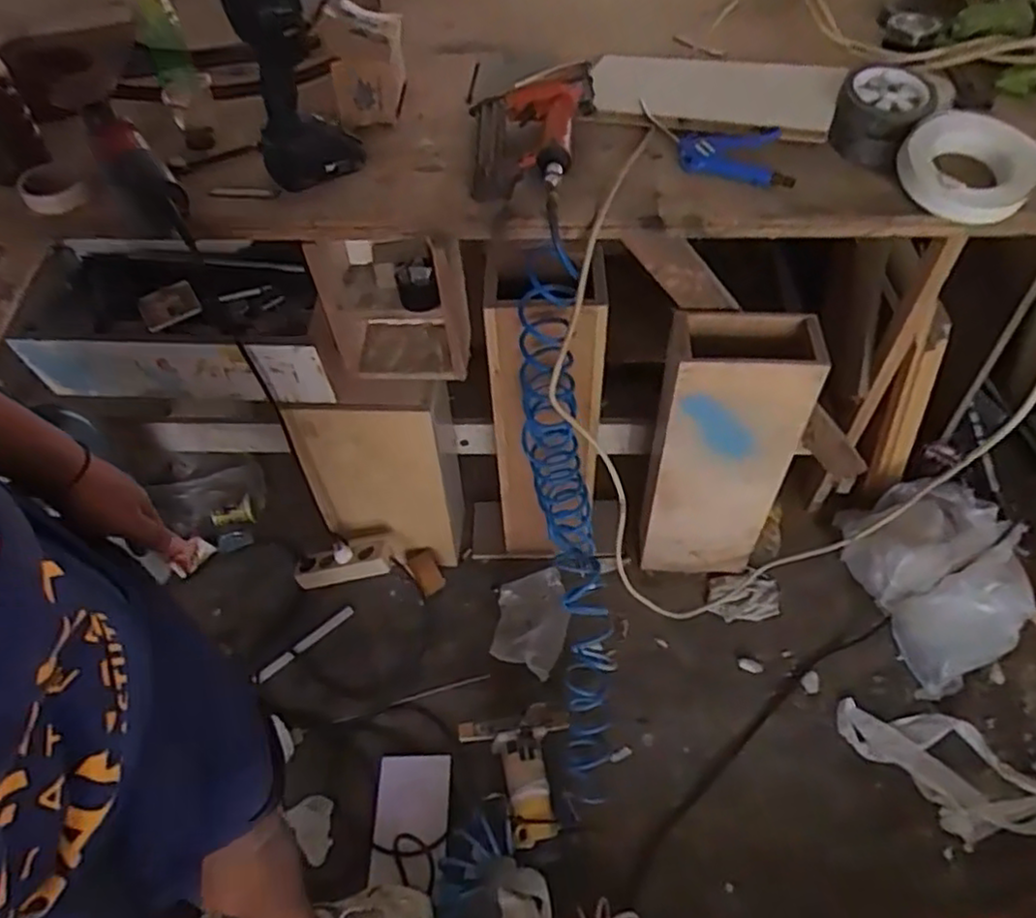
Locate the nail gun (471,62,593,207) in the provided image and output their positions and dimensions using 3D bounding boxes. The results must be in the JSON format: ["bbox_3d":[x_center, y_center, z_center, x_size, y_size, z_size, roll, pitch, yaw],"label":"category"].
[{"bbox_3d":[0.014,-0.439,0.949,0.171,0.085,0.234,1,51,4],"label":"nail gun"}]

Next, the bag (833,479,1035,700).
[{"bbox_3d":[0.831,0.225,1.377,0.287,0.149,0.399,-11,51,-6],"label":"bag"}]

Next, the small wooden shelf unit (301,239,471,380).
[{"bbox_3d":[-0.178,-0.241,1.063,0.207,0.236,0.116,4,51,6],"label":"small wooden shelf unit"}]

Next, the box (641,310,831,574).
[{"bbox_3d":[0.368,0.003,1.280,0.240,0.585,0.124,1,51,4],"label":"box"}]

